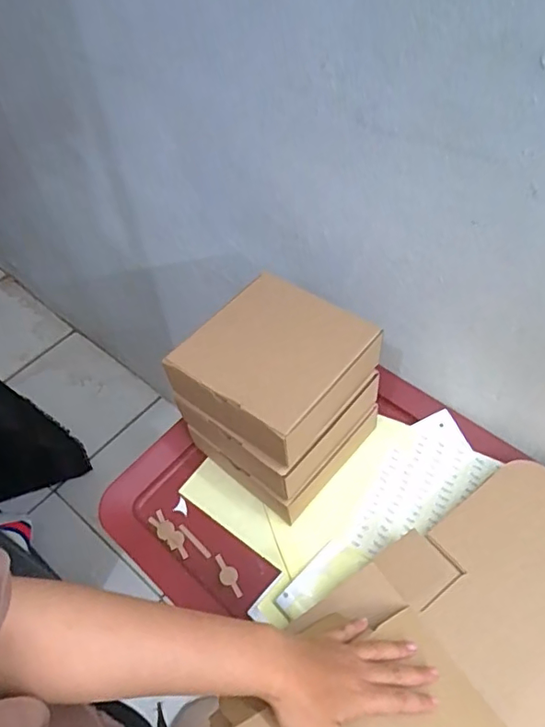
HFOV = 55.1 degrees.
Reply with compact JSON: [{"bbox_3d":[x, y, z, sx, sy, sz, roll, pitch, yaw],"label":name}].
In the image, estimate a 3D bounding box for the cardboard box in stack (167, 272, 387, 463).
[{"bbox_3d":[0.000,-0.003,0.530,0.156,0.052,0.163,33,61,25],"label":"cardboard box in stack"}]

